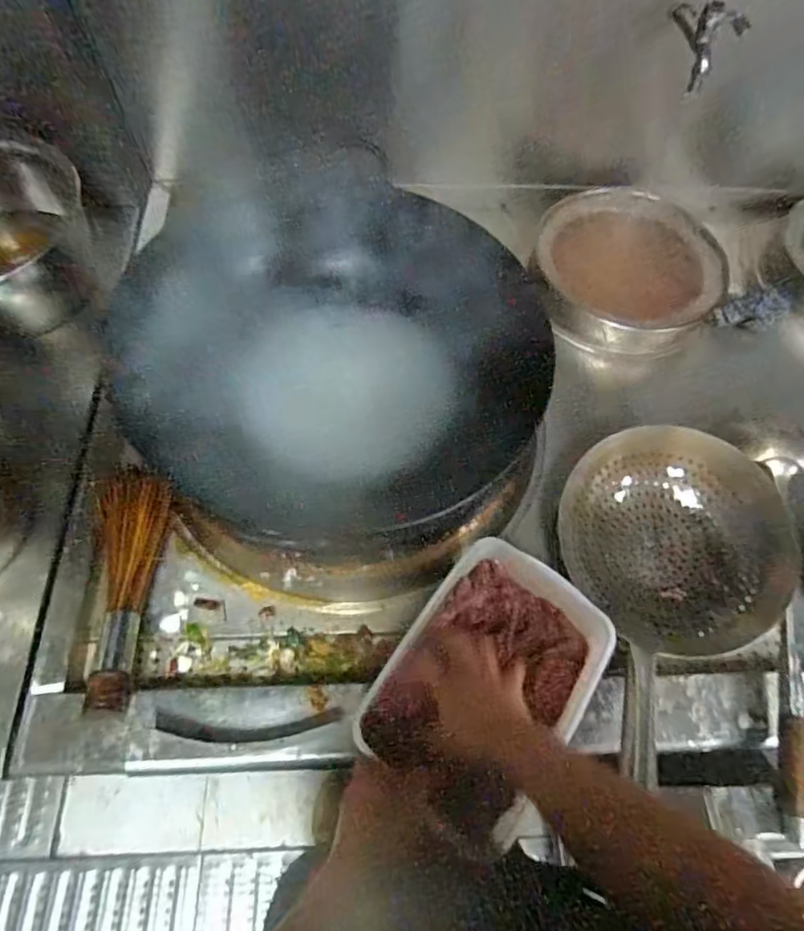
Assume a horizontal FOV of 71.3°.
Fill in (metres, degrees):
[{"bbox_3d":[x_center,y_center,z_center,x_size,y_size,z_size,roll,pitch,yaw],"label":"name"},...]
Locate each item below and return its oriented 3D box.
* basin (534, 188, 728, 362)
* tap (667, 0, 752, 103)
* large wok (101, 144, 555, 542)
[{"bbox_3d":[0.369,-0.322,0.909,0.283,0.082,0.289,1,63,-3],"label":"basin"},{"bbox_3d":[0.393,-0.571,0.742,0.038,0.097,0.123,-6,63,-6],"label":"tap"},{"bbox_3d":[-0.081,-0.147,0.682,0.473,0.137,0.460,-13,86,-5],"label":"large wok"}]

